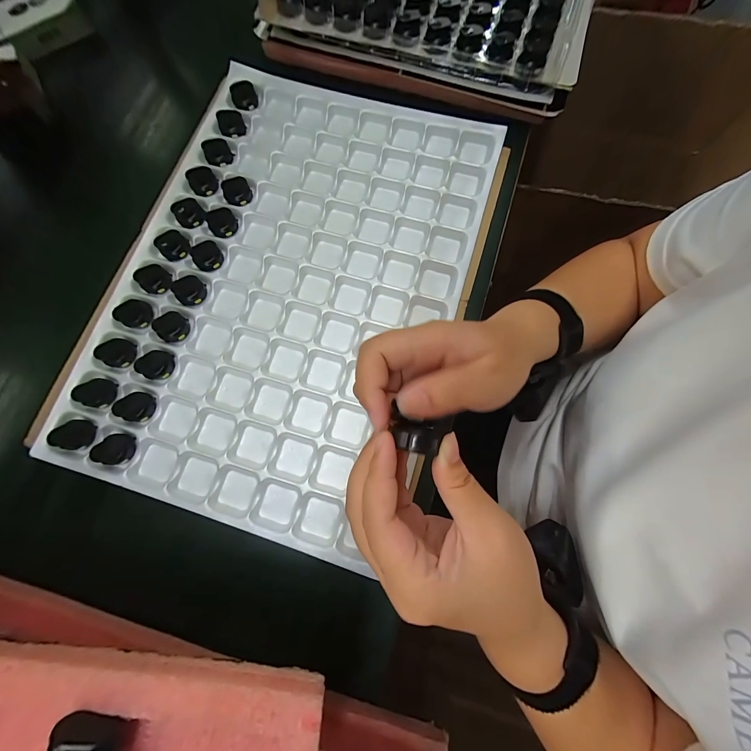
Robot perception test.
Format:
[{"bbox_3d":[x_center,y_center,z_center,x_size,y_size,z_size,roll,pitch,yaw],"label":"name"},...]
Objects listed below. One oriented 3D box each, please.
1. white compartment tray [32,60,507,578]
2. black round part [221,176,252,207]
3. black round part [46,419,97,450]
[{"bbox_3d":[-0.096,-0.107,0.364,0.358,0.029,0.496,17,78,4],"label":"white compartment tray"},{"bbox_3d":[-0.160,-0.213,0.380,0.030,0.015,0.027,-26,79,-5],"label":"black round part"},{"bbox_3d":[-0.294,0.056,0.319,0.026,0.017,0.027,-1,76,3],"label":"black round part"}]

